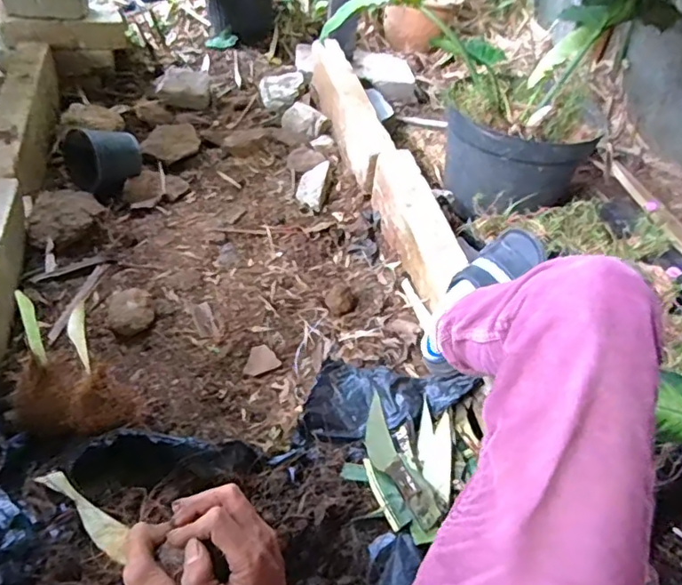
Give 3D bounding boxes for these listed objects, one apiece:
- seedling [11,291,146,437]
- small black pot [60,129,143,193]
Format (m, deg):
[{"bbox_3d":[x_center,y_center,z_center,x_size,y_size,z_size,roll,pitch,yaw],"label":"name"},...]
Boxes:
[{"bbox_3d":[-0.405,0.116,0.834,0.166,0.192,0.198,-23,51,-29],"label":"seedling"},{"bbox_3d":[-0.546,-0.317,1.289,0.172,0.133,0.134,36,50,27],"label":"small black pot"}]

